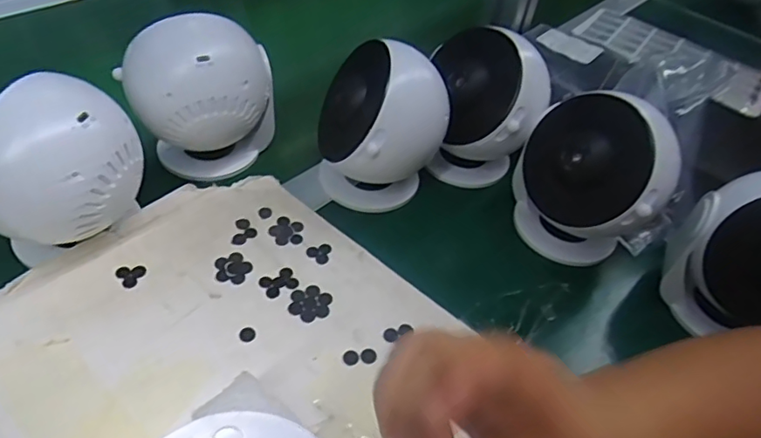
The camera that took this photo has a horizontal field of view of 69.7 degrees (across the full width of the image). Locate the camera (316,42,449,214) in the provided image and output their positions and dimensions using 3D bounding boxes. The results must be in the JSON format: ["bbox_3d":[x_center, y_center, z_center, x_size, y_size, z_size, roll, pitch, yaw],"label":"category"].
[{"bbox_3d":[-0.003,-0.074,0.433,0.087,0.121,0.083,5,45,-5],"label":"camera"}]

